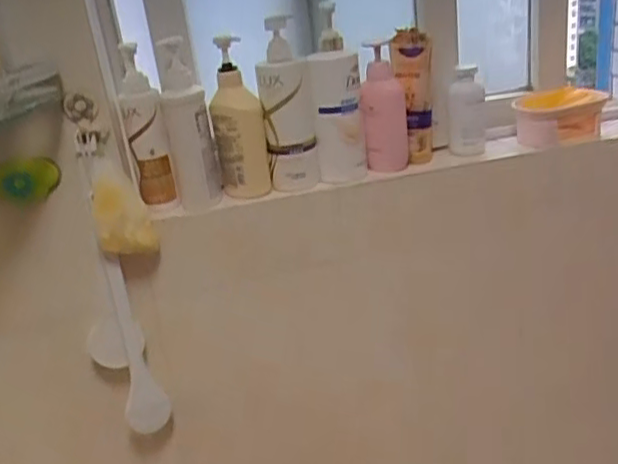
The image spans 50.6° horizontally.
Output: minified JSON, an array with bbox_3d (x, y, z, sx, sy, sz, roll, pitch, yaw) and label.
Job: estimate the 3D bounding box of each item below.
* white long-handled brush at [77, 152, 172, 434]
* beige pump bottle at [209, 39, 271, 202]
[{"bbox_3d":[-0.266,0.099,0.927,0.061,0.438,0.034,-5,23,5],"label":"white long-handled brush"},{"bbox_3d":[-0.097,-0.149,0.889,0.073,0.224,0.075,-10,23,-7],"label":"beige pump bottle"}]

